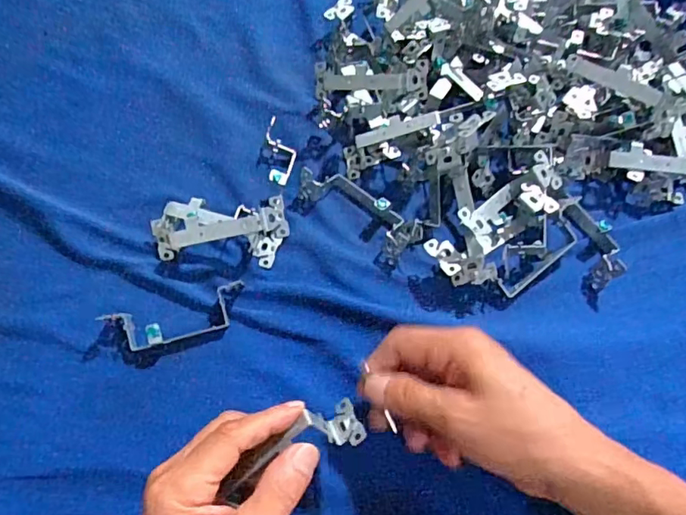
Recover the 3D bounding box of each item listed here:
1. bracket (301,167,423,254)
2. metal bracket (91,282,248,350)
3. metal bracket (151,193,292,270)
[{"bbox_3d":[0.014,-0.040,0.433,0.108,0.022,0.032,38,69,17],"label":"bracket"},{"bbox_3d":[-0.126,0.045,0.392,0.107,0.018,0.036,-14,64,-7],"label":"metal bracket"},{"bbox_3d":[-0.098,-0.021,0.417,0.103,0.033,0.051,-6,63,-3],"label":"metal bracket"}]

